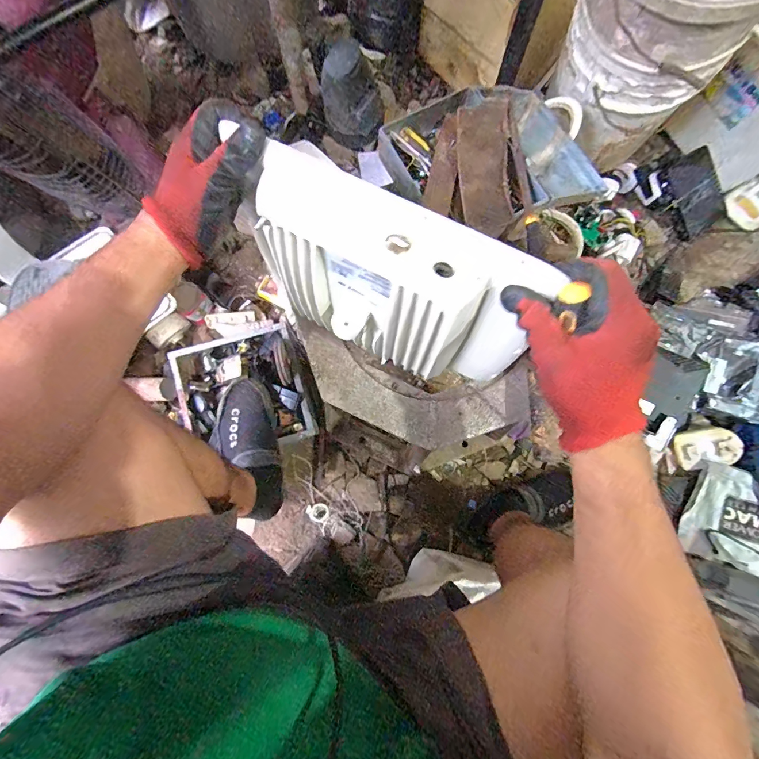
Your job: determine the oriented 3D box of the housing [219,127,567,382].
[{"bbox_3d":[0.015,-0.082,0.380,0.271,0.183,0.102,31,80,7],"label":"housing"}]

